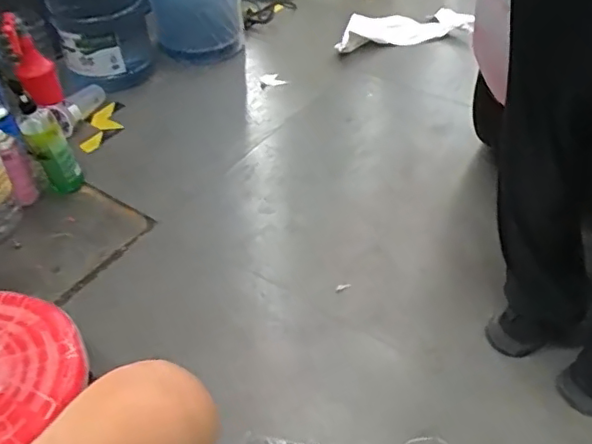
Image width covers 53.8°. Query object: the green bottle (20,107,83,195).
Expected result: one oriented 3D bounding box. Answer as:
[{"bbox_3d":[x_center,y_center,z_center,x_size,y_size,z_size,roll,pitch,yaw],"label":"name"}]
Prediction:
[{"bbox_3d":[-0.559,-0.158,1.344,0.080,0.196,0.083,-26,49,-20],"label":"green bottle"}]

